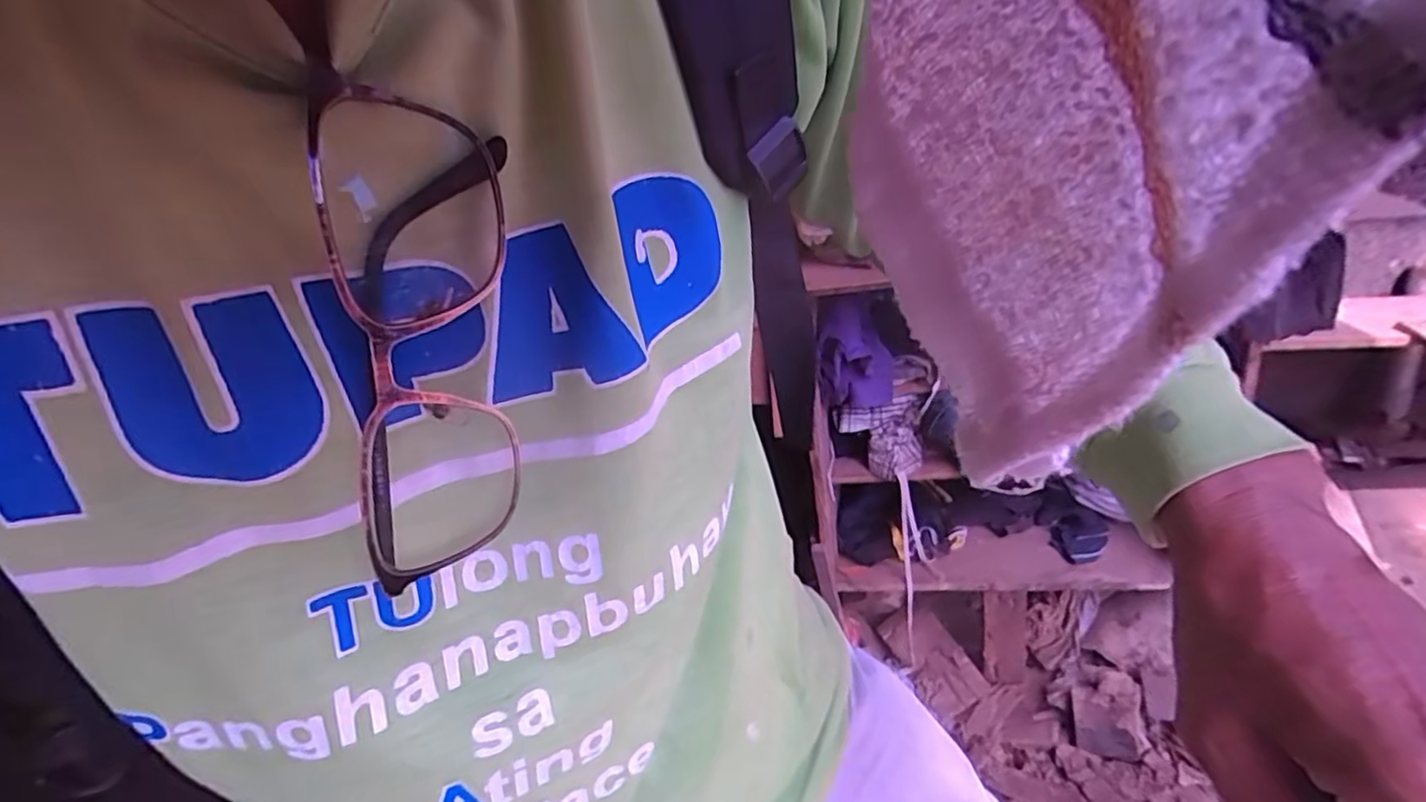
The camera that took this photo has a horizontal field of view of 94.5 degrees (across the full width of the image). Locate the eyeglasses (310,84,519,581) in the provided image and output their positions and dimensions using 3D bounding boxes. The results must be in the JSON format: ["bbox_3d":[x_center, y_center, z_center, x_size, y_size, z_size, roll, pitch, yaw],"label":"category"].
[{"bbox_3d":[-0.081,-0.016,0.183,0.058,0.125,0.033,-22,30,-27],"label":"eyeglasses"}]

